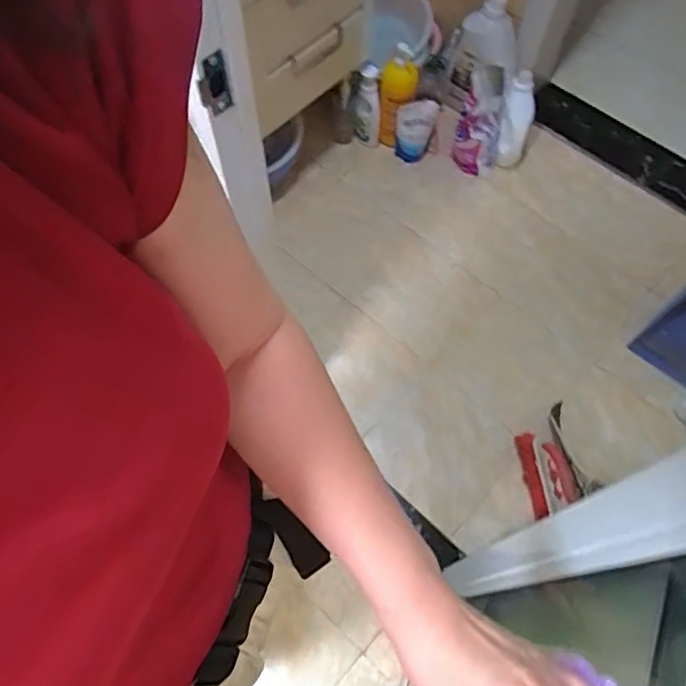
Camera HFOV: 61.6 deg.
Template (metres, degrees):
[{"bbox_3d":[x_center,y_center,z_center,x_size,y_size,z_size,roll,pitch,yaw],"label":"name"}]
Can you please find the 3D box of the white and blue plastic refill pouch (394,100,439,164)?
[{"bbox_3d":[0.204,-0.603,1.652,0.107,0.203,0.065,14,65,6],"label":"white and blue plastic refill pouch"}]

